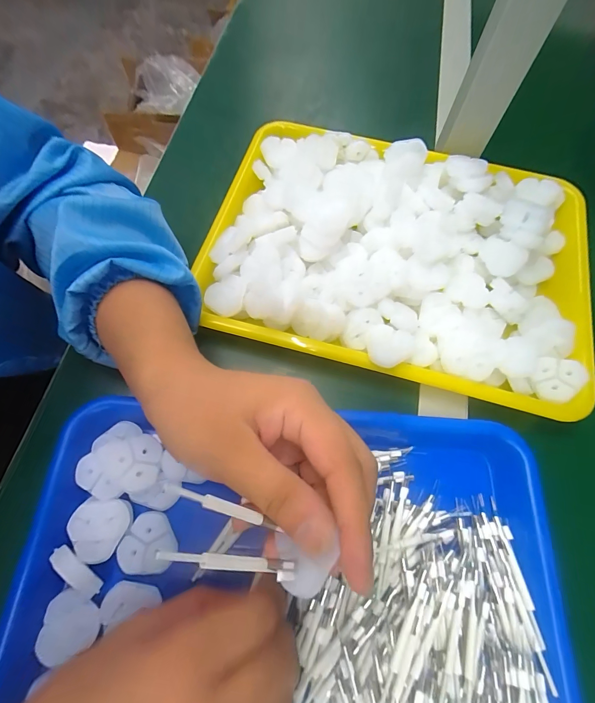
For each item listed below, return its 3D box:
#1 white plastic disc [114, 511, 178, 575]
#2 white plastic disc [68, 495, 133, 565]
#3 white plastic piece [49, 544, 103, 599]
[{"bbox_3d":[-0.099,0.129,0.228,0.034,0.004,0.037,1,67,-1],"label":"white plastic disc"},{"bbox_3d":[-0.131,0.116,0.227,0.035,0.010,0.036,1,67,-1],"label":"white plastic disc"},{"bbox_3d":[-0.139,0.138,0.217,0.037,0.011,0.012,35,71,12],"label":"white plastic piece"}]

